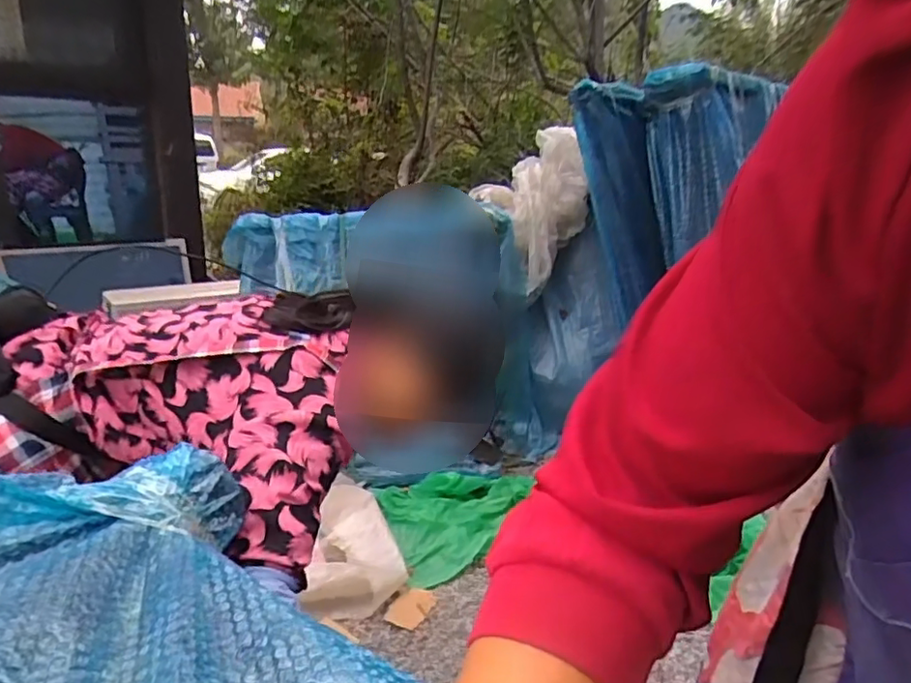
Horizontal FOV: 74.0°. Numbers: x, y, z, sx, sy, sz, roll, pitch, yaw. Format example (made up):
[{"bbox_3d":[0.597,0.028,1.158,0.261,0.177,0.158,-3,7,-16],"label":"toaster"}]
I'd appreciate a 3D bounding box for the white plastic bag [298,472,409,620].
[{"bbox_3d":[-0.254,0.535,1.654,0.241,0.162,0.466,0,17,-2],"label":"white plastic bag"}]

